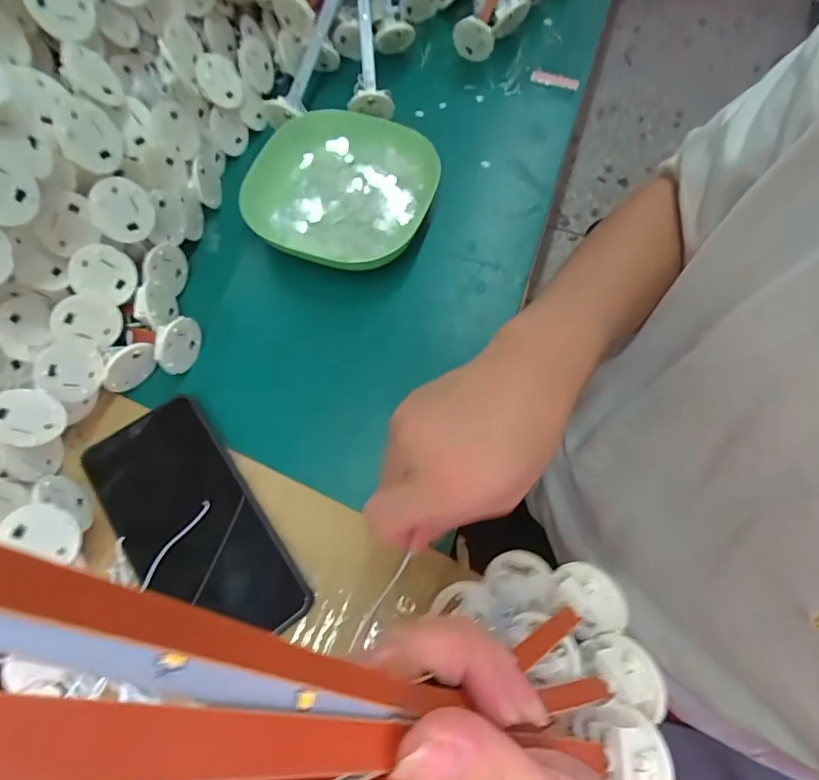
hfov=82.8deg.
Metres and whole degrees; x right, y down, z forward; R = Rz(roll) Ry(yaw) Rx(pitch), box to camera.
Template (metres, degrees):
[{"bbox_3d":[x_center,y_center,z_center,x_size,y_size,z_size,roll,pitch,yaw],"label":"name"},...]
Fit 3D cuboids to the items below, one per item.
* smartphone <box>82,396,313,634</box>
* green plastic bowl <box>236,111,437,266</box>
[{"bbox_3d":[-0.132,0.079,0.278,0.074,0.015,0.159,-35,71,-12],"label":"smartphone"},{"bbox_3d":[-0.056,-0.163,0.377,0.145,0.033,0.149,34,72,14],"label":"green plastic bowl"}]

